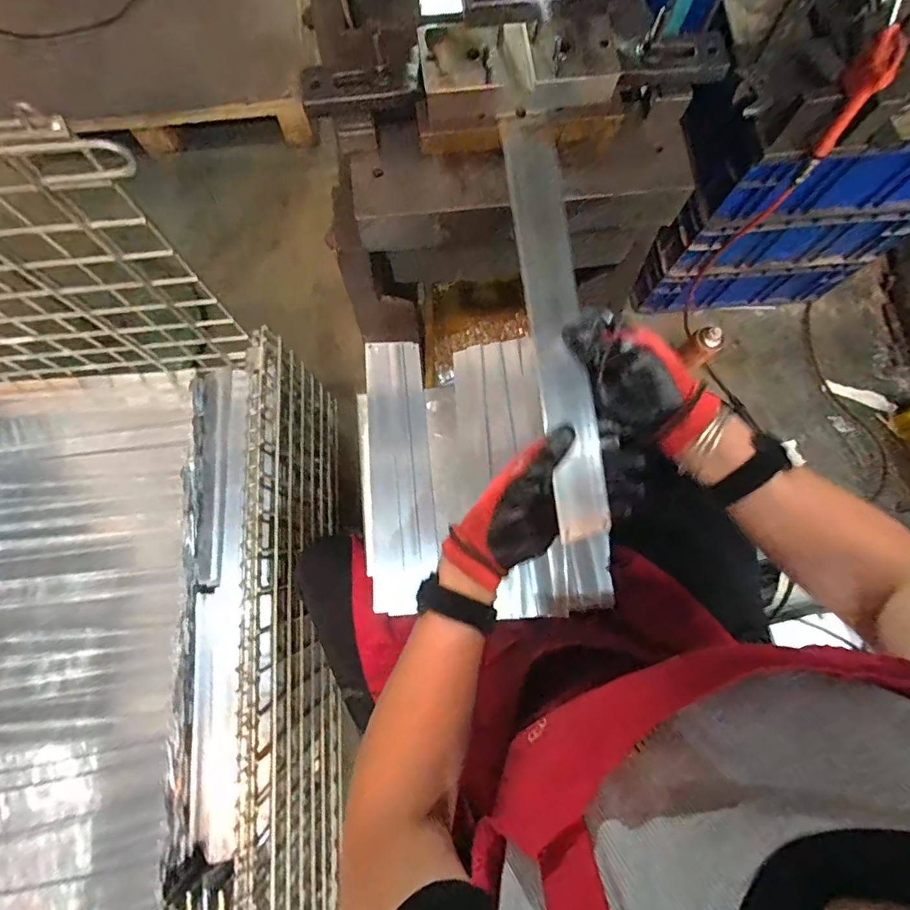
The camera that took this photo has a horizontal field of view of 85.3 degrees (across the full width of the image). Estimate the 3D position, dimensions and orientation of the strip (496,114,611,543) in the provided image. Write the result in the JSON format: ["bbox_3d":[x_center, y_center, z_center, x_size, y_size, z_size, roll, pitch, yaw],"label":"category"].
[{"bbox_3d":[0.082,-0.102,0.397,0.066,0.010,0.334,-7,89,-37],"label":"strip"}]

